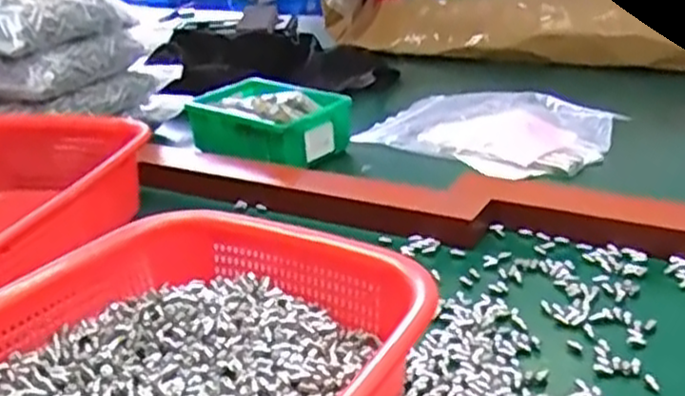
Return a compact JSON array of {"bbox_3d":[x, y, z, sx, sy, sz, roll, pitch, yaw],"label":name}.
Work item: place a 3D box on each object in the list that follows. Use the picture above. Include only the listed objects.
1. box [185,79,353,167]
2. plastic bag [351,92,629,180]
[{"bbox_3d":[-0.077,-0.082,0.758,0.109,0.043,0.154,-24,31,-35],"label":"box"},{"bbox_3d":[0.140,-0.069,0.744,0.230,0.026,0.149,18,33,40],"label":"plastic bag"}]

